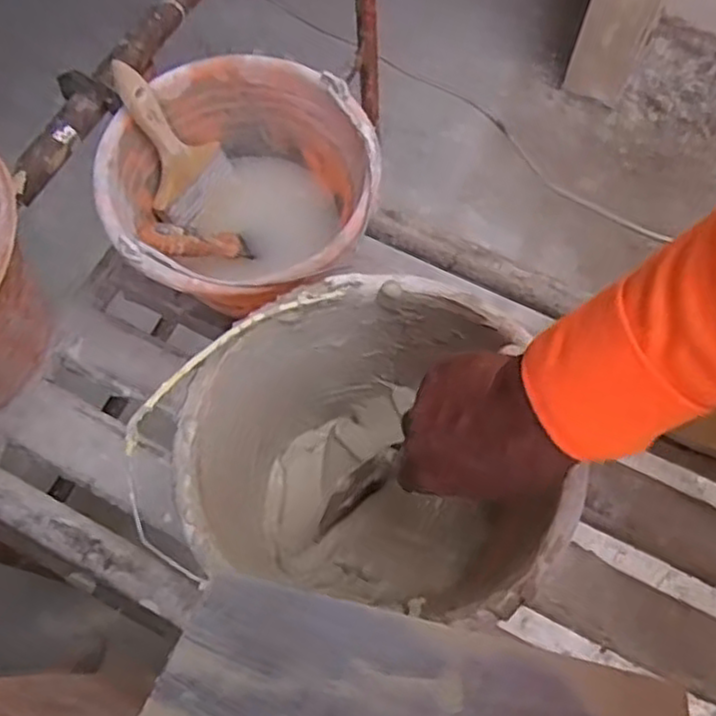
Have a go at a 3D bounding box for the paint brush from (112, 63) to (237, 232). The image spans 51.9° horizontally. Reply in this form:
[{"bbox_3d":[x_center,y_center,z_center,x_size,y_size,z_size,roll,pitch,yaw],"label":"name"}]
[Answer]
[{"bbox_3d":[-0.186,-0.211,0.710,0.028,0.159,0.091,18,66,33],"label":"paint brush"}]

